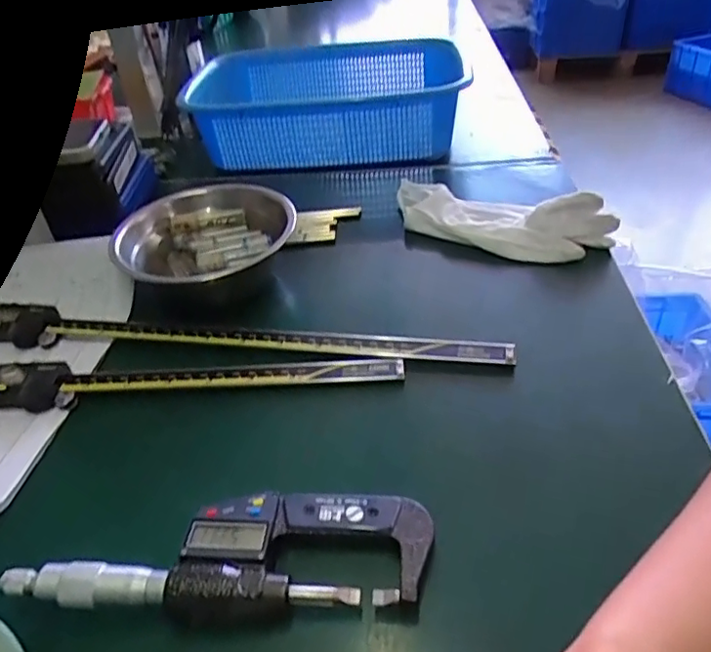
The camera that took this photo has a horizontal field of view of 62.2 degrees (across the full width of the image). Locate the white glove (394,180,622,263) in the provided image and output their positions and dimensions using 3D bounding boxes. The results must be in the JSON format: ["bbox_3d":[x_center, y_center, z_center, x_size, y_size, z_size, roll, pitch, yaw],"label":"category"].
[{"bbox_3d":[0.111,-0.088,0.477,0.178,0.040,0.071,11,41,19],"label":"white glove"}]

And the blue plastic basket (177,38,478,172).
[{"bbox_3d":[-0.029,-0.230,0.610,0.263,0.077,0.163,1,38,7],"label":"blue plastic basket"}]

